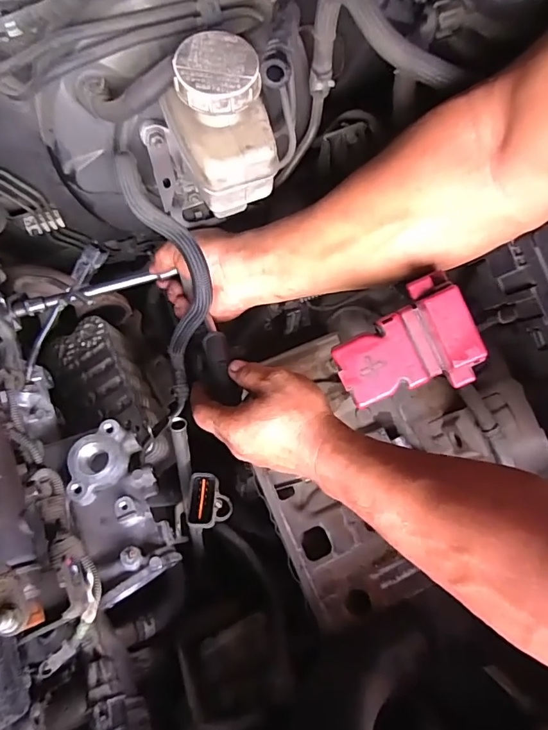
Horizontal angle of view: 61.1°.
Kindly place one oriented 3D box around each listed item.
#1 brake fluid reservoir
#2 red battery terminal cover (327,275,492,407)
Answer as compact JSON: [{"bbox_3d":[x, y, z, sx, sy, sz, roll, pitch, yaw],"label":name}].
[{"bbox_3d":[-0.038,-0.168,0.329,0.064,0.085,0.075,-21,73,-8],"label":"brake fluid reservoir"},{"bbox_3d":[0.093,-0.014,0.338,0.099,0.038,0.077,-19,92,6],"label":"red battery terminal cover"}]

